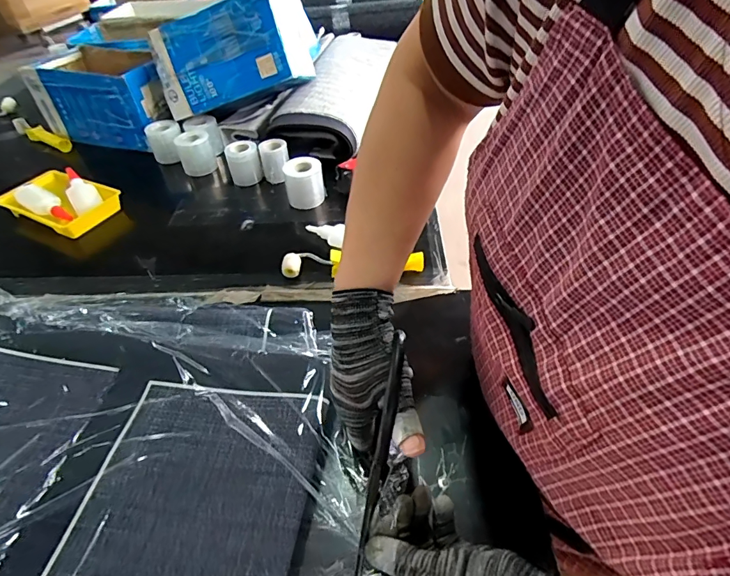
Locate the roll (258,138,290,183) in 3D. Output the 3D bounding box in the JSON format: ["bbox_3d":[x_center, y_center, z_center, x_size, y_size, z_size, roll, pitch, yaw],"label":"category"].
[{"bbox_3d":[-0.166,-0.235,0.796,0.052,0.075,0.052,-2,45,1],"label":"roll"}]

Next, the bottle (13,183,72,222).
[{"bbox_3d":[-0.537,-0.145,0.719,0.098,0.025,0.044,30,52,-5],"label":"bottle"}]

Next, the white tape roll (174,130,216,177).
[{"bbox_3d":[-0.331,-0.265,0.837,0.063,0.081,0.063,-1,48,2],"label":"white tape roll"}]

